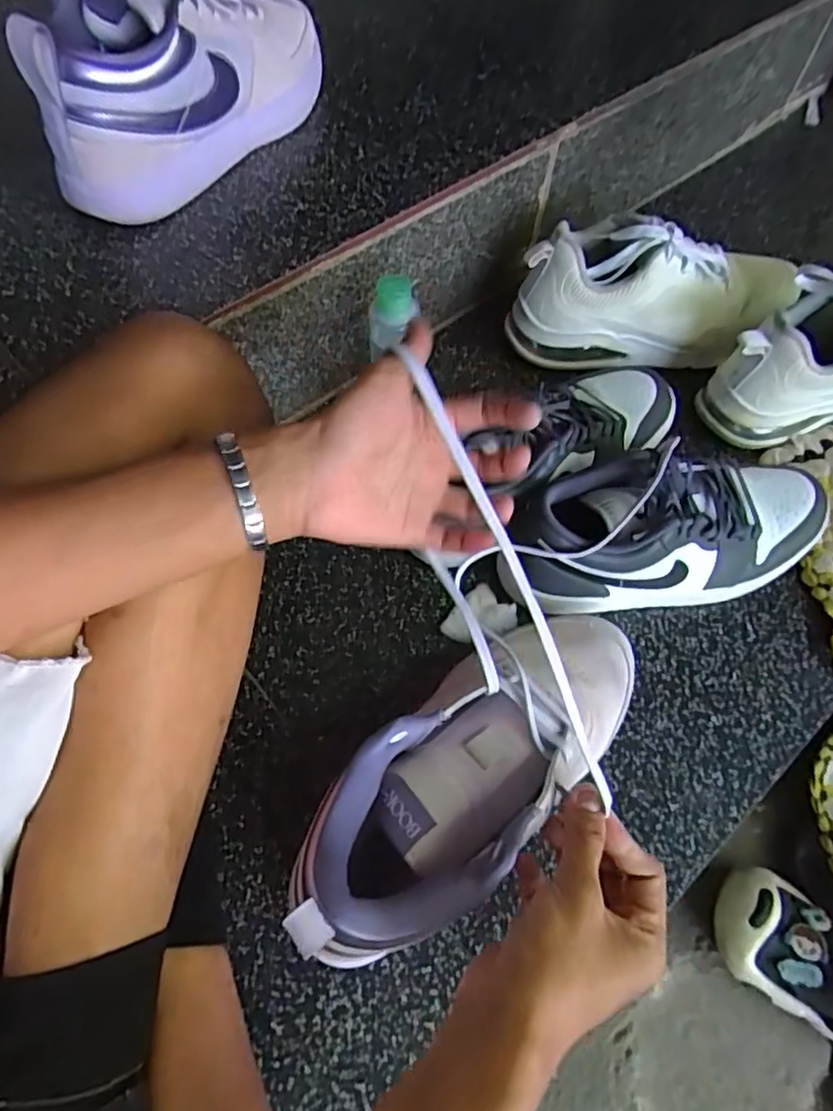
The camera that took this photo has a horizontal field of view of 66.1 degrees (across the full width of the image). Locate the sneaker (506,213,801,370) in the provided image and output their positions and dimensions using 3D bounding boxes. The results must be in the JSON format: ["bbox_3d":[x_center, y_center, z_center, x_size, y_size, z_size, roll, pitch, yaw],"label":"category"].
[{"bbox_3d":[0.238,-0.254,0.624,0.289,0.126,0.091,-4,63,-4],"label":"sneaker"}]

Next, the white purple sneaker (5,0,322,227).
[{"bbox_3d":[-0.176,-0.384,0.499,0.086,0.134,0.275,30,66,13],"label":"white purple sneaker"}]

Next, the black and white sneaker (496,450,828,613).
[{"bbox_3d":[0.200,-0.022,0.514,0.278,0.109,0.095,-7,63,-5],"label":"black and white sneaker"}]

